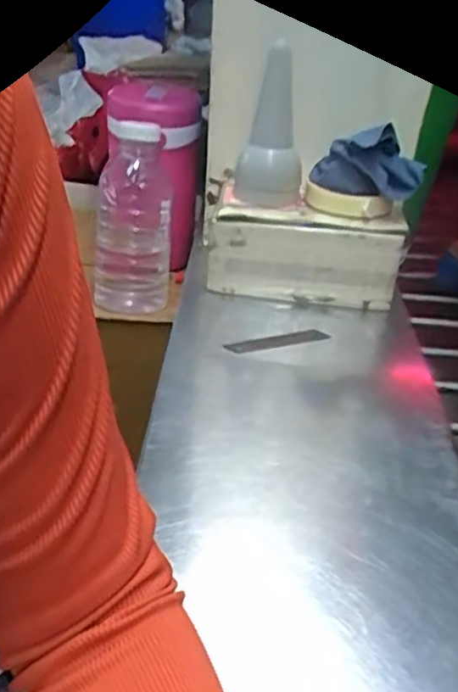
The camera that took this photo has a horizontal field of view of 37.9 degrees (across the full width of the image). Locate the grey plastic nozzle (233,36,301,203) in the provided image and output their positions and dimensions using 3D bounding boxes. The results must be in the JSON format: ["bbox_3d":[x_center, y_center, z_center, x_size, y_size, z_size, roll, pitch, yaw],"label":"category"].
[{"bbox_3d":[0.040,-0.207,0.638,0.064,0.128,0.062,4,31,-1],"label":"grey plastic nozzle"}]

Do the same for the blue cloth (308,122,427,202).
[{"bbox_3d":[0.131,-0.175,0.632,0.068,0.055,0.086,-13,35,-26],"label":"blue cloth"}]

